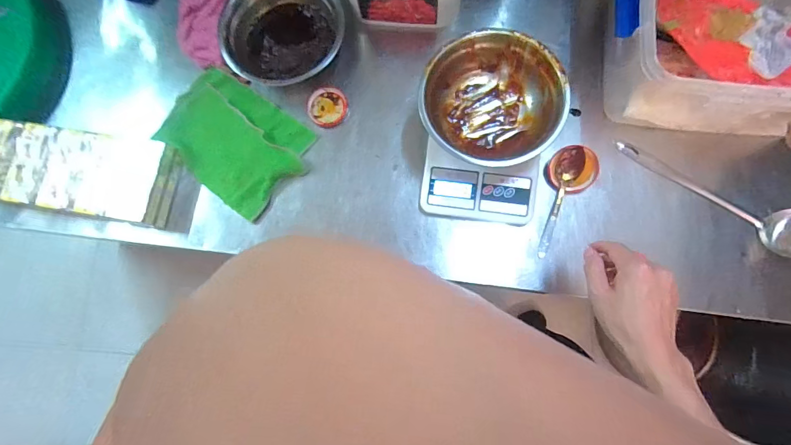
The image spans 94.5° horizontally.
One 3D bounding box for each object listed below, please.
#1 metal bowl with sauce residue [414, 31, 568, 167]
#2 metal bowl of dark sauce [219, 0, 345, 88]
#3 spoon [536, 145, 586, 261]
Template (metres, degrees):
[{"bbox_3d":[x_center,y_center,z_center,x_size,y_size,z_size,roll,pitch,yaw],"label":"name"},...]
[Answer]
[{"bbox_3d":[0.125,-0.164,0.498,0.177,0.071,0.163,-3,82,3],"label":"metal bowl with sauce residue"},{"bbox_3d":[-0.168,-0.285,0.550,0.173,0.069,0.162,0,82,3],"label":"metal bowl of dark sauce"},{"bbox_3d":[0.230,-0.028,0.508,0.033,0.023,0.154,16,84,5],"label":"spoon"}]

